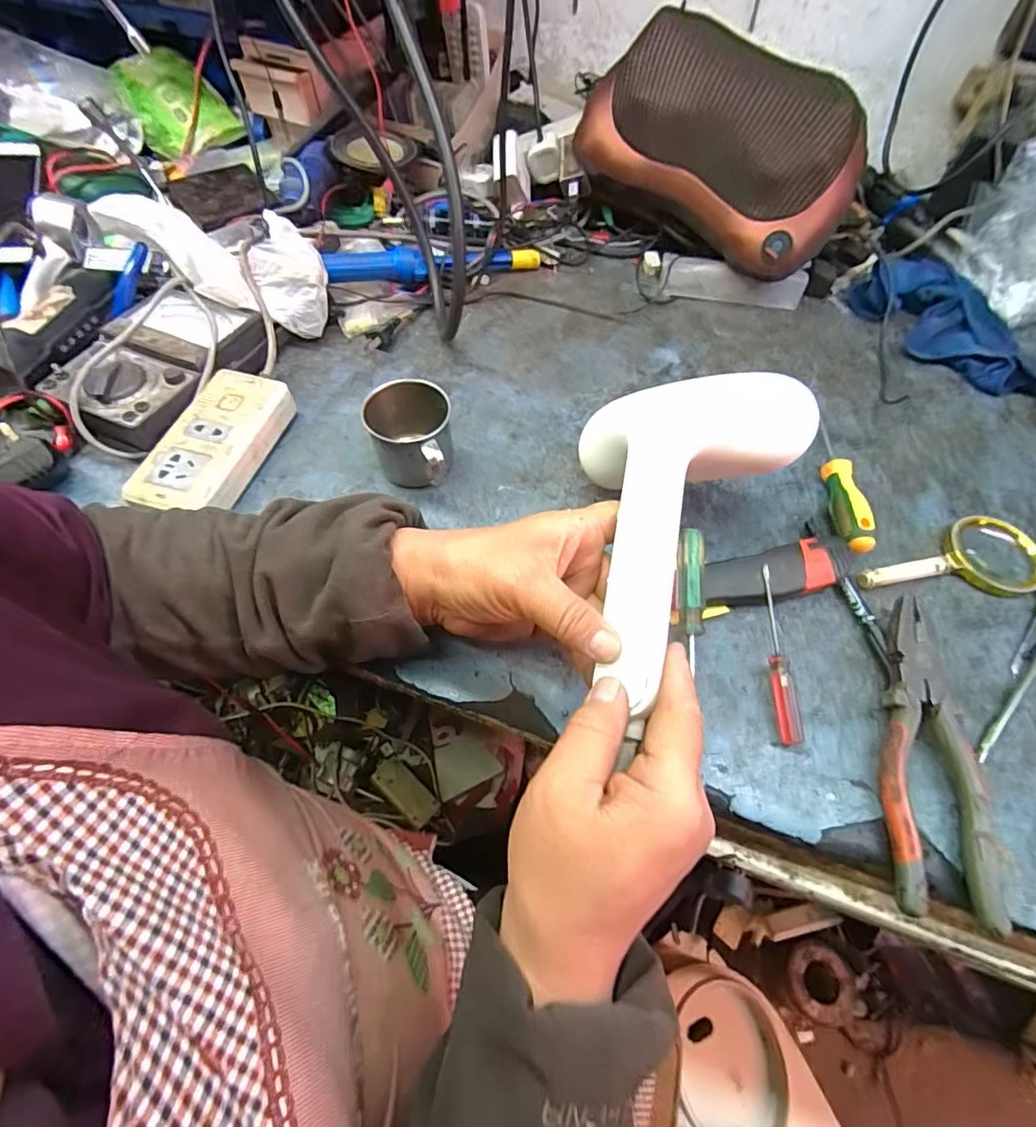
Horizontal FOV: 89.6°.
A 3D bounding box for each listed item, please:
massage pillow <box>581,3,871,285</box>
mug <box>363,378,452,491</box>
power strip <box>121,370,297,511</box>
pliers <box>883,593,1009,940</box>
[{"bbox_3d":[0.211,-0.431,0.549,0.292,0.161,0.100,41,30,11],"label":"massage pillow"},{"bbox_3d":[-0.088,-0.099,0.430,0.066,0.062,0.081,-3,59,-3],"label":"mug"},{"bbox_3d":[-0.250,-0.097,0.441,0.070,0.039,0.141,13,59,7],"label":"power strip"},{"bbox_3d":[0.252,0.113,0.328,0.054,0.023,0.188,9,59,4],"label":"pliers"}]

